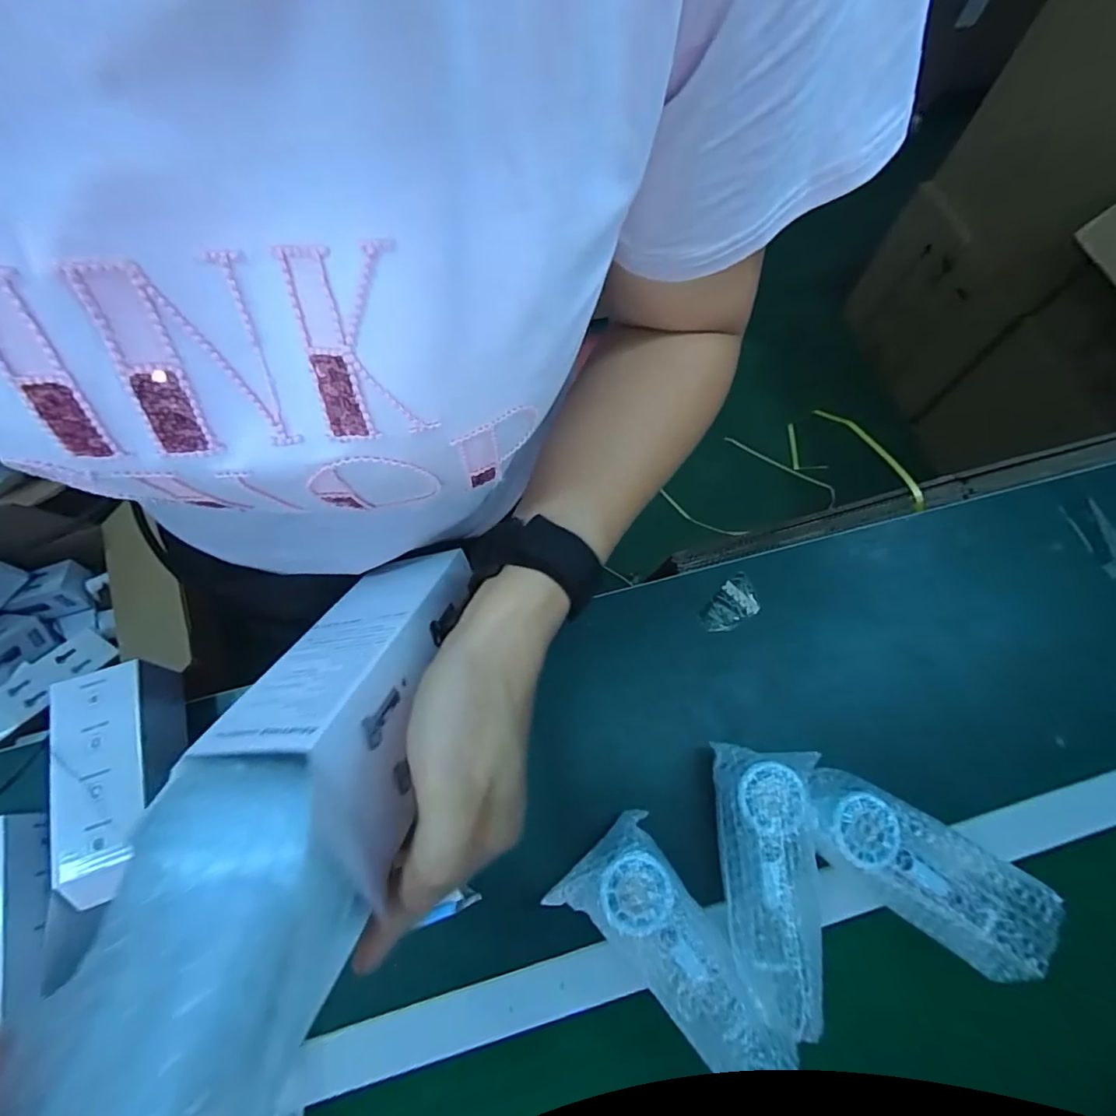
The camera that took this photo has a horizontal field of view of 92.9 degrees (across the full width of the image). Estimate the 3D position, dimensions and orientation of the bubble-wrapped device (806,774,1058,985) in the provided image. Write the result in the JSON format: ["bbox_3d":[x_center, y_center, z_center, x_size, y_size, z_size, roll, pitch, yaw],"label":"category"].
[{"bbox_3d":[0.300,0.259,0.446,0.197,0.052,0.077,31,71,11],"label":"bubble-wrapped device"}]

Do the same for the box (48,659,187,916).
[{"bbox_3d":[-0.378,0.182,0.464,0.080,0.075,0.172,-17,69,-8],"label":"box"}]

